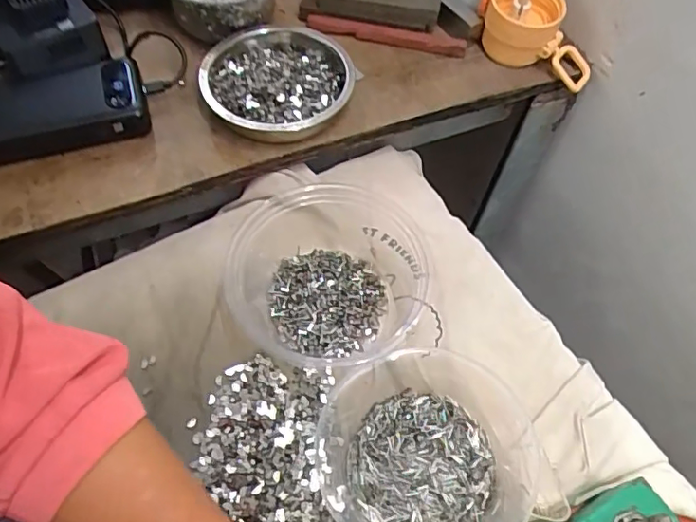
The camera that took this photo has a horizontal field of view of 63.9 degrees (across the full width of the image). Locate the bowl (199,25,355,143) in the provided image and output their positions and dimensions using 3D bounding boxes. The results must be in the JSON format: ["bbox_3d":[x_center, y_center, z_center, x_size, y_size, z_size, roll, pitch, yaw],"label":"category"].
[{"bbox_3d":[-0.059,-0.154,0.466,0.120,0.027,0.133,2,59,-1],"label":"bowl"}]

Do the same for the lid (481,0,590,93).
[{"bbox_3d":[0.172,-0.206,0.496,0.108,0.067,0.051,23,60,11],"label":"lid"}]

